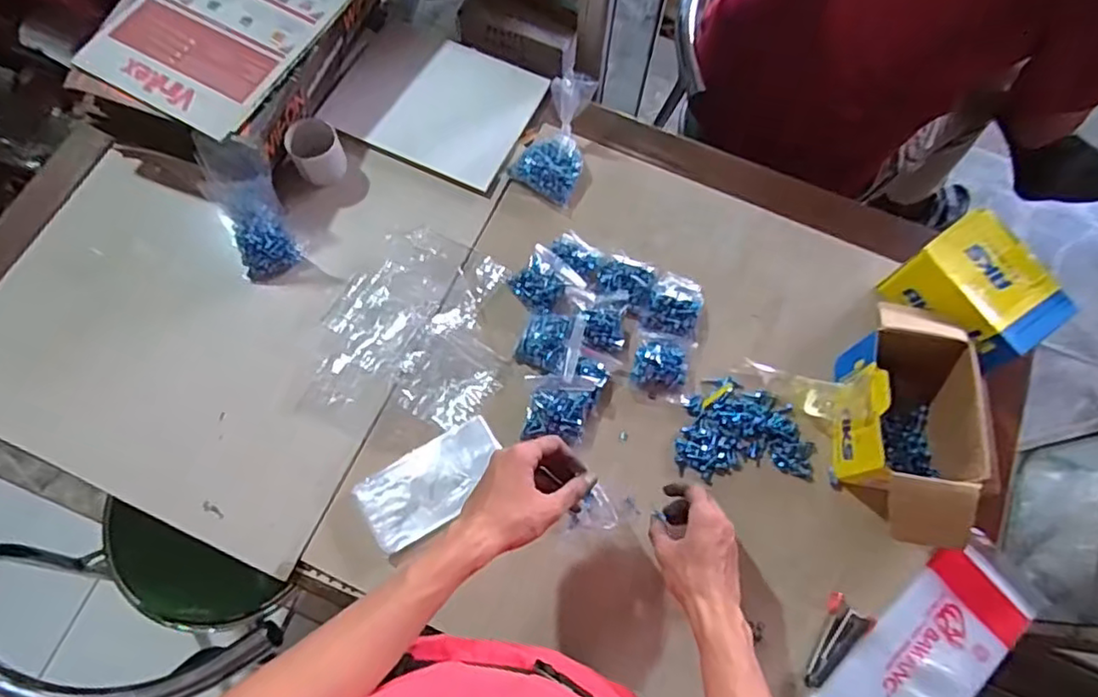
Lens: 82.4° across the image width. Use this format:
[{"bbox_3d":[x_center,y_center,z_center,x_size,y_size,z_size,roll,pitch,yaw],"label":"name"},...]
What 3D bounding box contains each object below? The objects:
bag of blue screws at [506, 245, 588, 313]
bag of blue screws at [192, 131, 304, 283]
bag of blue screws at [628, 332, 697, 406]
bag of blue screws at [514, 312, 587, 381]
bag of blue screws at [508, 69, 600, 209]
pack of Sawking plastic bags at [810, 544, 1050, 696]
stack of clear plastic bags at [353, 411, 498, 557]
[{"bbox_3d":[-0.005,-0.077,0.728,0.069,0.020,0.067,42,76,12],"label":"bag of blue screws"},{"bbox_3d":[-0.337,-0.159,0.707,0.065,0.031,0.160,-18,116,-7],"label":"bag of blue screws"},{"bbox_3d":[0.129,0.018,0.705,0.066,0.020,0.073,14,72,4],"label":"bag of blue screws"},{"bbox_3d":[0.004,-0.008,0.704,0.069,0.021,0.070,21,72,6],"label":"bag of blue screws"},{"bbox_3d":[0.009,-0.260,0.779,0.079,0.032,0.151,17,94,5],"label":"bag of blue screws"},{"bbox_3d":[0.375,0.307,0.626,0.277,0.023,0.111,-41,77,-13],"label":"pack of Sawking plastic bags"},{"bbox_3d":[-0.122,0.142,0.664,0.154,0.010,0.082,-31,75,-11],"label":"stack of clear plastic bags"}]

